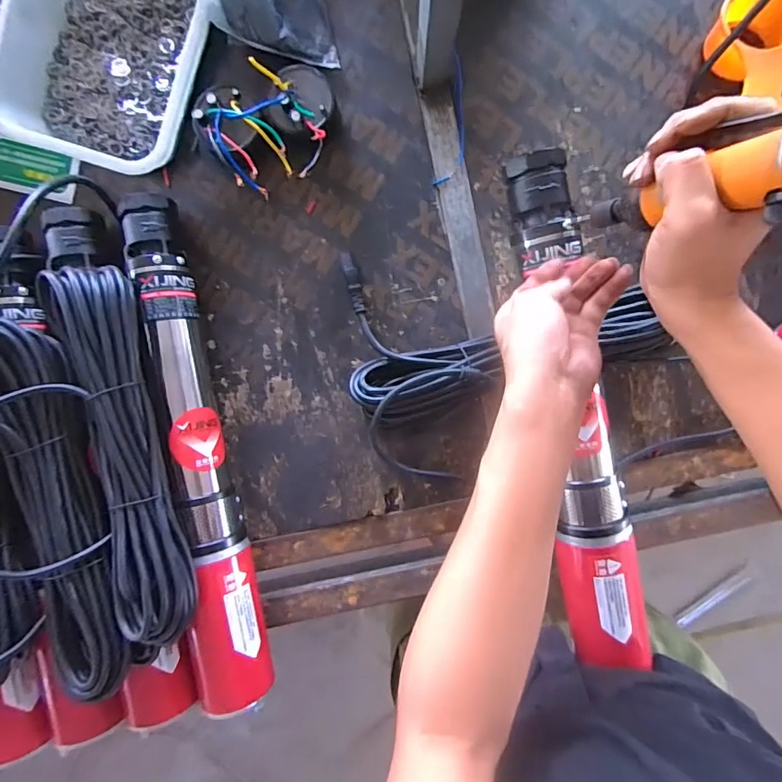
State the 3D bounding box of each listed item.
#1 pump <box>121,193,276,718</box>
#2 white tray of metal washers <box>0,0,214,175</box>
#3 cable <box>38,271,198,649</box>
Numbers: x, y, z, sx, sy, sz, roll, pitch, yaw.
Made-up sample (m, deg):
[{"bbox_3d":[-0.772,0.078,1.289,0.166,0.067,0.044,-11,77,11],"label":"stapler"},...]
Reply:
[{"bbox_3d":[-0.195,0.063,0.488,0.071,0.072,0.520,-9,92,0],"label":"pump"},{"bbox_3d":[-0.279,-0.349,0.477,0.194,0.070,0.244,24,92,-1],"label":"white tray of metal washers"},{"bbox_3d":[-0.246,0.054,0.436,0.071,0.075,0.336,-14,92,1],"label":"cable"}]

